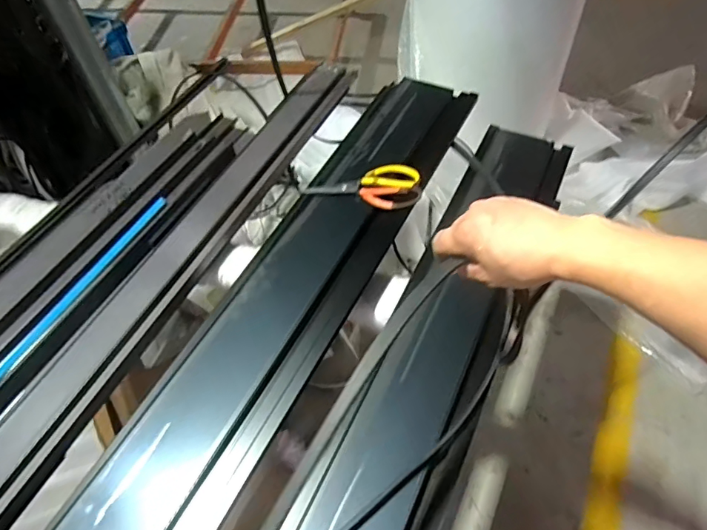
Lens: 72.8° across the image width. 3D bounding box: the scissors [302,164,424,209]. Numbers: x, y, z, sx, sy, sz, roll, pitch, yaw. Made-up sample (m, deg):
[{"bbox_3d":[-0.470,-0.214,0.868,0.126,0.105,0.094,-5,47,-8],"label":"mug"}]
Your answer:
[{"bbox_3d":[0.013,-0.128,0.825,0.204,0.029,0.087,-1,54,2],"label":"scissors"}]

